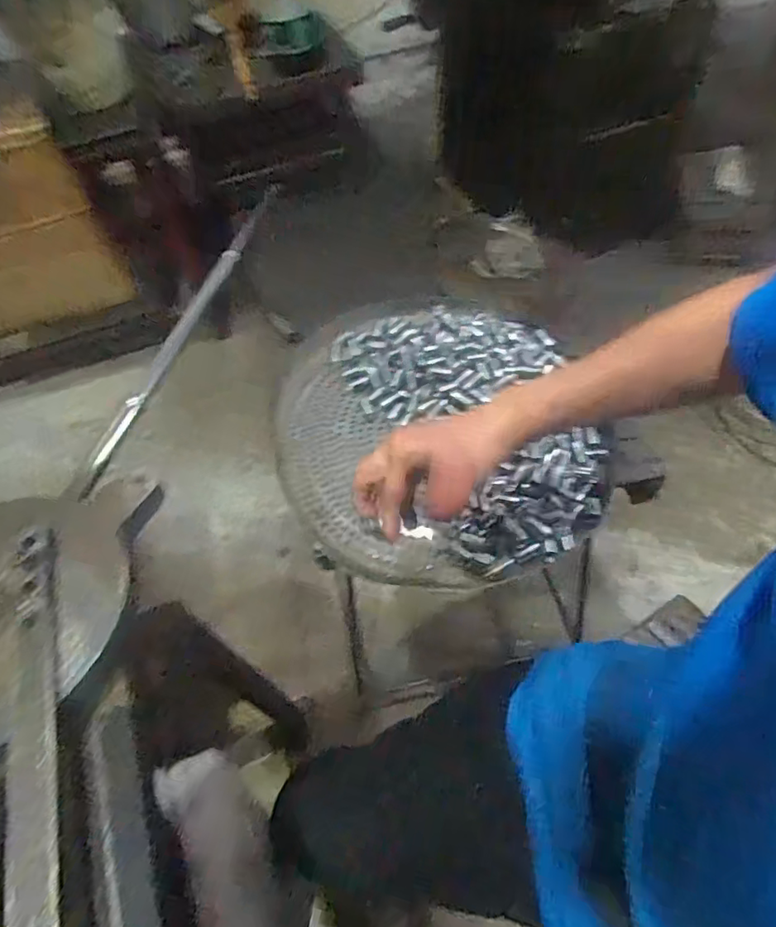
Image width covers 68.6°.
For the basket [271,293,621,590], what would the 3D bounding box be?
[{"bbox_3d":[0.050,-0.045,0.657,0.351,0.060,0.395,-17,56,-7],"label":"basket"}]

